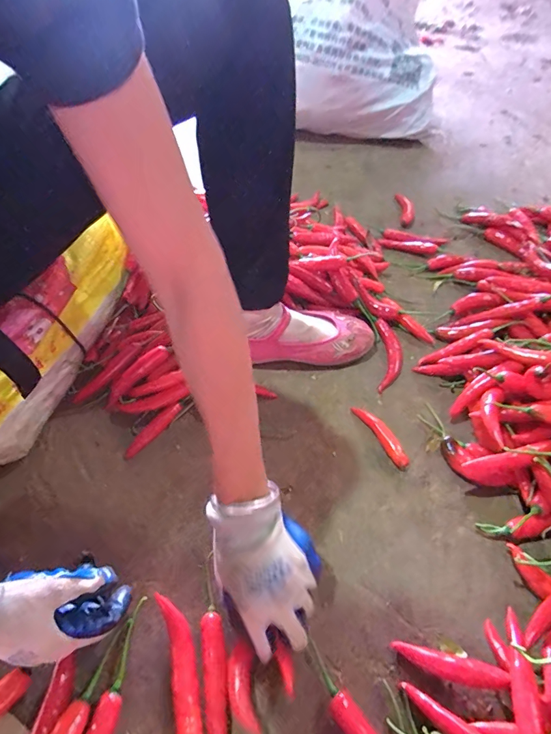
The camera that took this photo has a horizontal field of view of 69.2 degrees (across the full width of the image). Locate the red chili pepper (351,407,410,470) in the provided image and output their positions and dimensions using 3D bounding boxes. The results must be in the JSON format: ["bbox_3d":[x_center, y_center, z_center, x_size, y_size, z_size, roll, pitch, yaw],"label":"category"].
[{"bbox_3d":[0.136,0.086,0.511,0.020,0.018,0.099,-26,59,-18],"label":"red chili pepper"}]

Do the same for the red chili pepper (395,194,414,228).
[{"bbox_3d":[0.259,-0.312,0.794,0.026,0.020,0.100,1,55,0],"label":"red chili pepper"}]

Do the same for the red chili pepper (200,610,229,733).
[{"bbox_3d":[-0.056,0.294,0.374,0.023,0.014,0.108,-7,55,-6],"label":"red chili pepper"}]

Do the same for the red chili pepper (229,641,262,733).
[{"bbox_3d":[-0.030,0.295,0.368,0.023,0.015,0.070,-9,40,-7],"label":"red chili pepper"}]

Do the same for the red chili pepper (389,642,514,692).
[{"bbox_3d":[0.163,0.284,0.378,0.098,0.026,0.022,11,55,7],"label":"red chili pepper"}]

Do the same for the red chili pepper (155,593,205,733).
[{"bbox_3d":[-0.086,0.286,0.378,0.026,0.022,0.129,-15,56,-11],"label":"red chili pepper"}]

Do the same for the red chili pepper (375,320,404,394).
[{"bbox_3d":[0.169,-0.017,0.586,0.040,0.020,0.117,5,55,3],"label":"red chili pepper"}]

